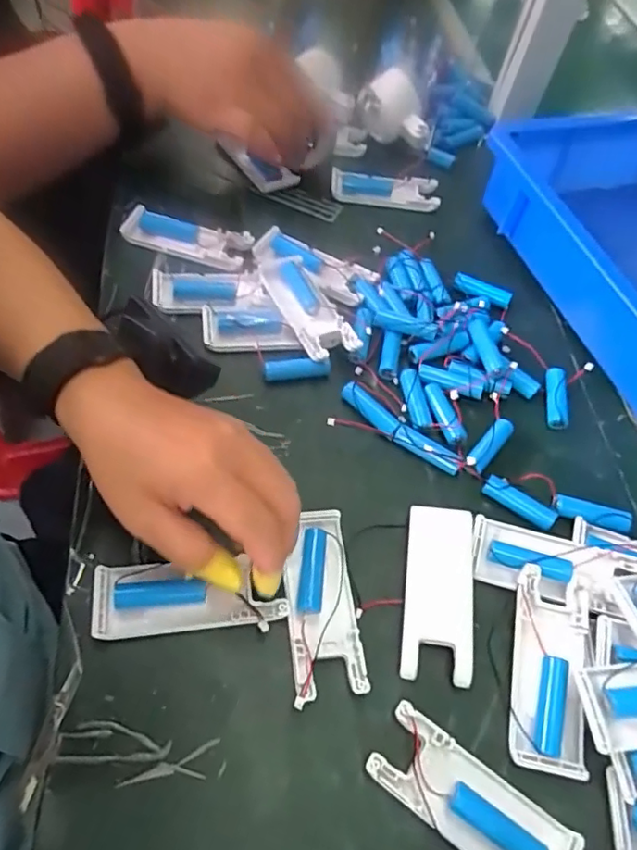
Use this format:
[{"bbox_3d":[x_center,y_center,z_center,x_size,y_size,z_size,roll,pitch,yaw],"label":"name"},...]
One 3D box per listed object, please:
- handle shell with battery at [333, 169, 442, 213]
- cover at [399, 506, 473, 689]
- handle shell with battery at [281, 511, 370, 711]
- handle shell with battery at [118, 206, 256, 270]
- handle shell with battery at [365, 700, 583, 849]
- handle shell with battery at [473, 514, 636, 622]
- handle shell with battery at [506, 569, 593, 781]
[{"bbox_3d":[0.064,-0.229,0.547,0.104,0.012,0.040,9,56,-1],"label":"handle shell with battery"},{"bbox_3d":[0.072,0.098,0.338,0.039,0.012,0.102,9,56,-1],"label":"cover"},{"bbox_3d":[0.002,0.102,0.327,0.040,0.014,0.105,-3,57,-9],"label":"handle shell with battery"},{"bbox_3d":[-0.113,-0.161,0.477,0.105,0.015,0.040,16,56,3],"label":"handle shell with battery"},{"bbox_3d":[0.078,0.191,0.281,0.105,0.010,0.040,34,59,15],"label":"handle shell with battery"},{"bbox_3d":[0.145,0.090,0.343,0.099,0.016,0.045,18,57,5],"label":"handle shell with battery"},{"bbox_3d":[0.132,0.136,0.313,0.043,0.019,0.101,12,56,1],"label":"handle shell with battery"}]

